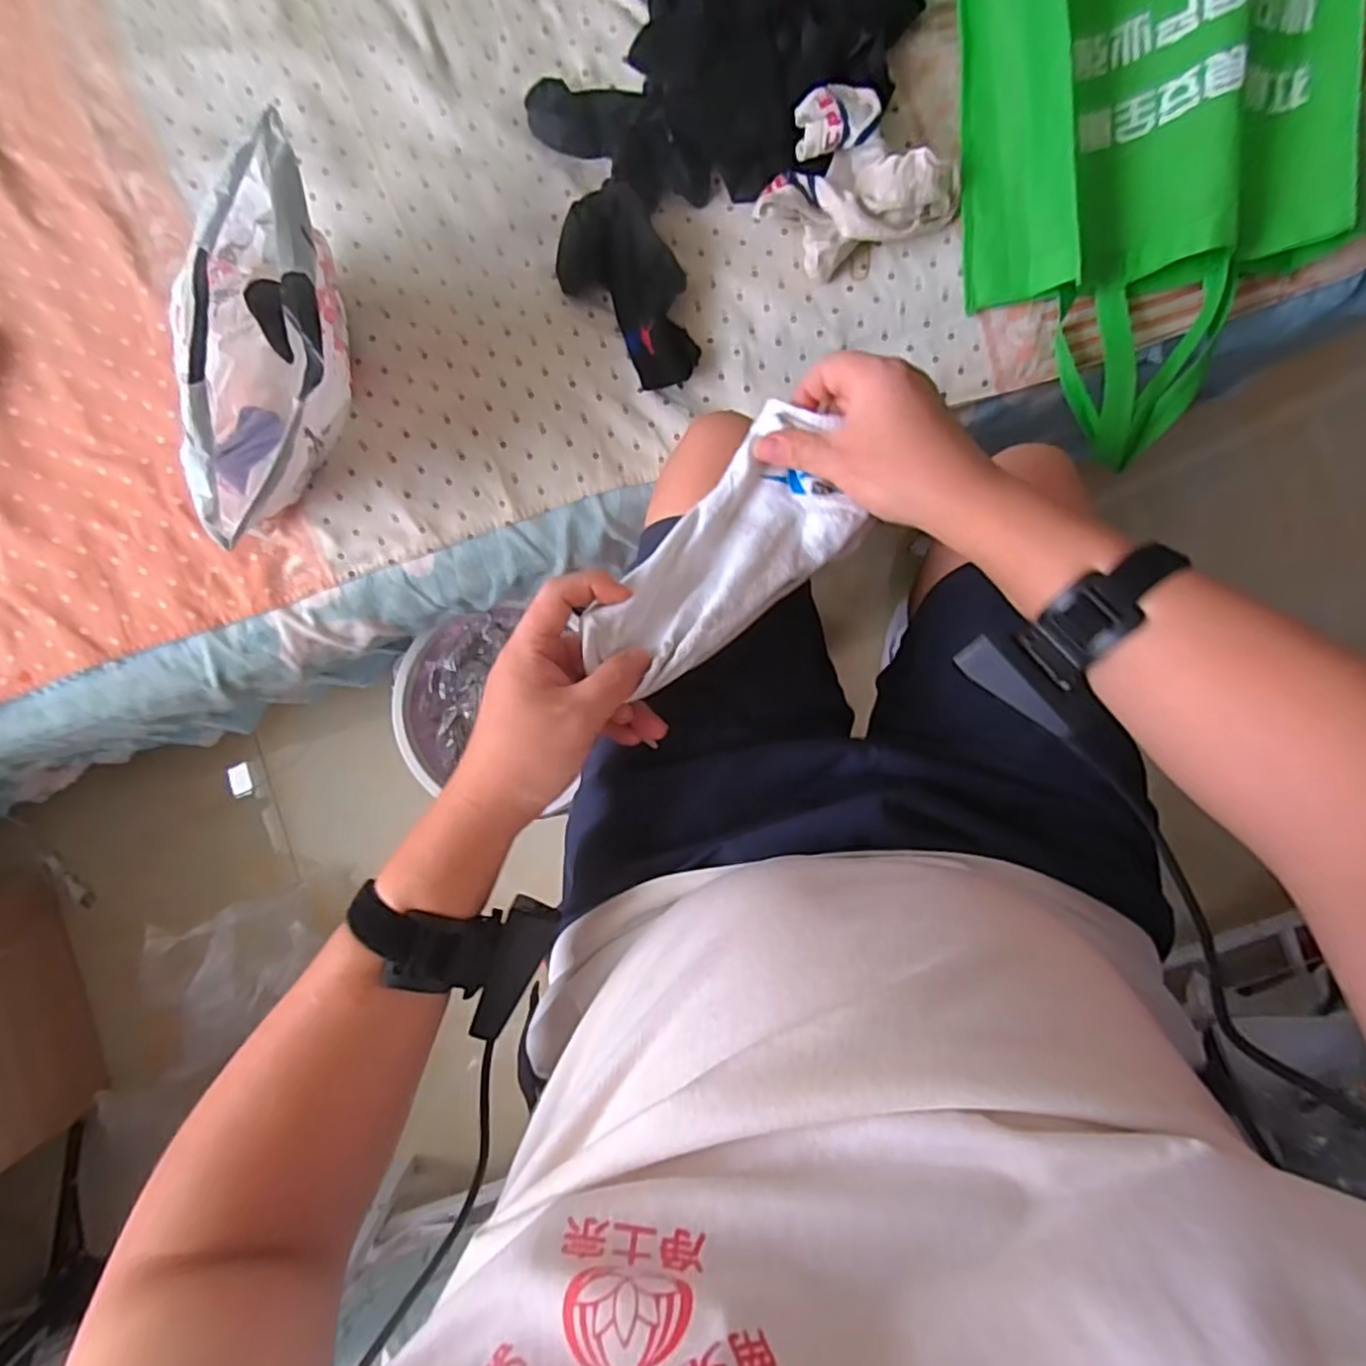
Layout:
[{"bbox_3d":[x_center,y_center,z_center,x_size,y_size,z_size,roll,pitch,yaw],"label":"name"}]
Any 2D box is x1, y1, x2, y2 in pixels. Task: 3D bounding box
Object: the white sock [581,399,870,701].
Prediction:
[{"bbox_3d":[0.024,-0.074,0.397,0.088,0.025,0.185,45,79,0],"label":"white sock"}]

